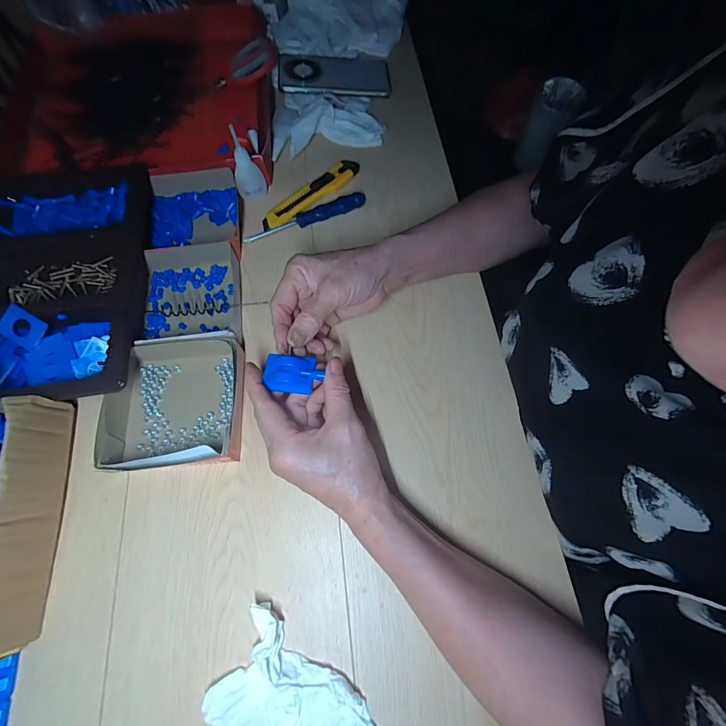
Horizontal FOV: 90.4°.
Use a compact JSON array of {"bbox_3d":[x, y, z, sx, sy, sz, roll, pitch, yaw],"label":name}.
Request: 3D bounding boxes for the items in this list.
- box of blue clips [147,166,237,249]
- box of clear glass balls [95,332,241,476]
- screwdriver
[{"bbox_3d":[-0.210,-0.192,0.442,0.104,0.035,0.089,-7,70,-4],"label":"box of blue clips"},{"bbox_3d":[-0.188,0.037,0.353,0.134,0.034,0.128,-3,70,-3],"label":"box of clear glass balls"},{"bbox_3d":[-0.072,-0.184,0.450,0.158,0.021,0.024,-20,71,-9],"label":"screwdriver"}]

